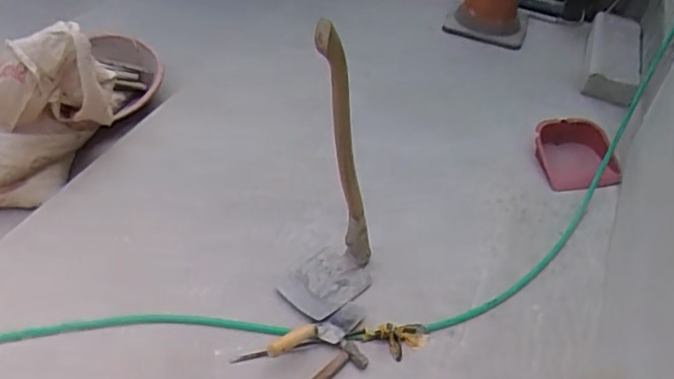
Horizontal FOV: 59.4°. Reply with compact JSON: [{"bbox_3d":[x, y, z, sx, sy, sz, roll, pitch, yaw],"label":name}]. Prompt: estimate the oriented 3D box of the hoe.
[{"bbox_3d":[-0.015,-0.032,1.335,0.181,0.776,0.240,18,44,19],"label":"hoe"}]

